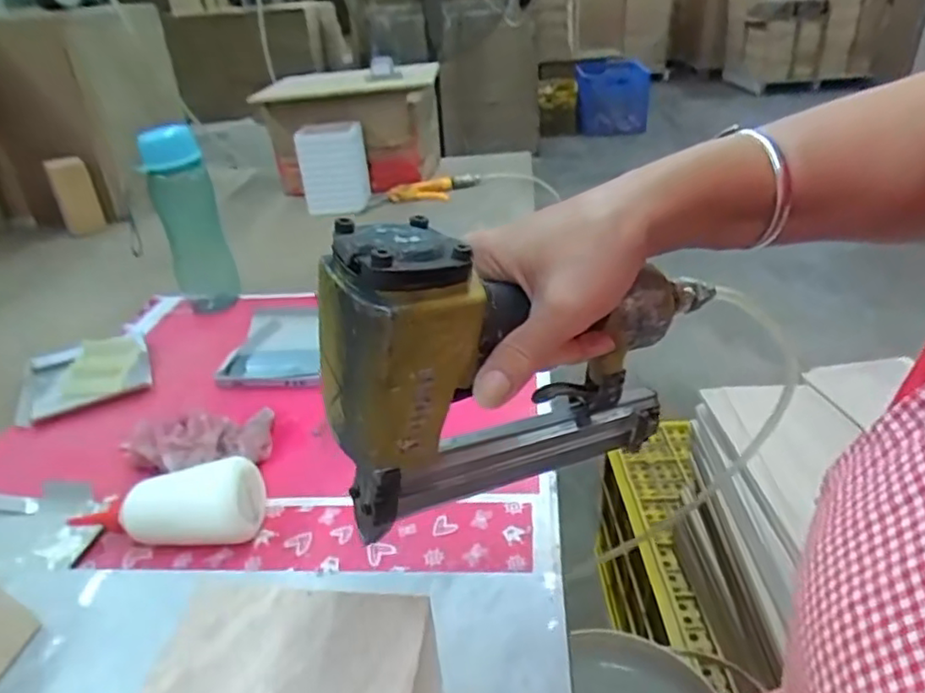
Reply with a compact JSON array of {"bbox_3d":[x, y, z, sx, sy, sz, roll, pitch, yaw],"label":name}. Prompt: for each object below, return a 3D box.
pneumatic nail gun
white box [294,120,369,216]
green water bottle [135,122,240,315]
[{"bbox_3d":[0.041,0.003,0.340,0.228,0.174,0.050,-23,34,-29],"label":"pneumatic nail gun"},{"bbox_3d":[-0.243,-0.334,1.221,0.126,0.164,0.038,-12,30,-12],"label":"white box"},{"bbox_3d":[-0.362,-0.161,0.854,0.078,0.253,0.076,-12,30,-13],"label":"green water bottle"}]

